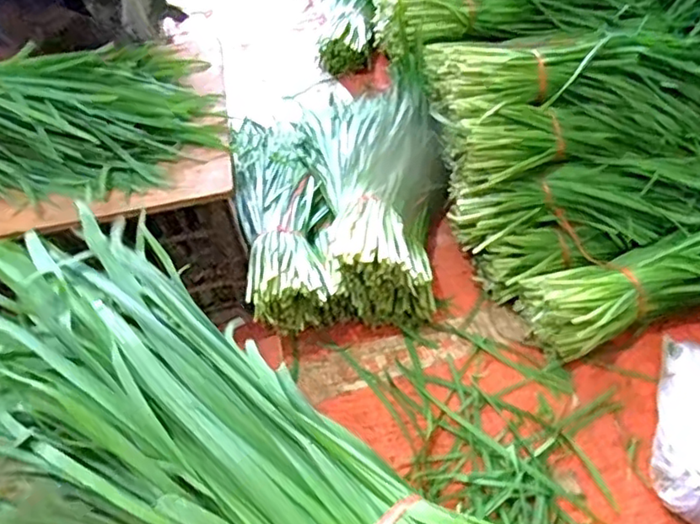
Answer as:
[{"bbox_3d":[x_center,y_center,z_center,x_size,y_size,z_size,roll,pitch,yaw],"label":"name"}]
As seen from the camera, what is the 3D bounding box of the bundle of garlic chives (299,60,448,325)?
[{"bbox_3d":[0.050,-0.132,0.981,0.207,0.134,0.450,-10,52,-3],"label":"bundle of garlic chives"}]

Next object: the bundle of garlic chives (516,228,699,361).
[{"bbox_3d":[0.490,0.016,0.884,0.489,0.108,0.116,-14,52,-7],"label":"bundle of garlic chives"}]

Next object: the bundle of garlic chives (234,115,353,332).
[{"bbox_3d":[-0.108,-0.098,1.004,0.135,0.141,0.483,-11,52,-4],"label":"bundle of garlic chives"}]

